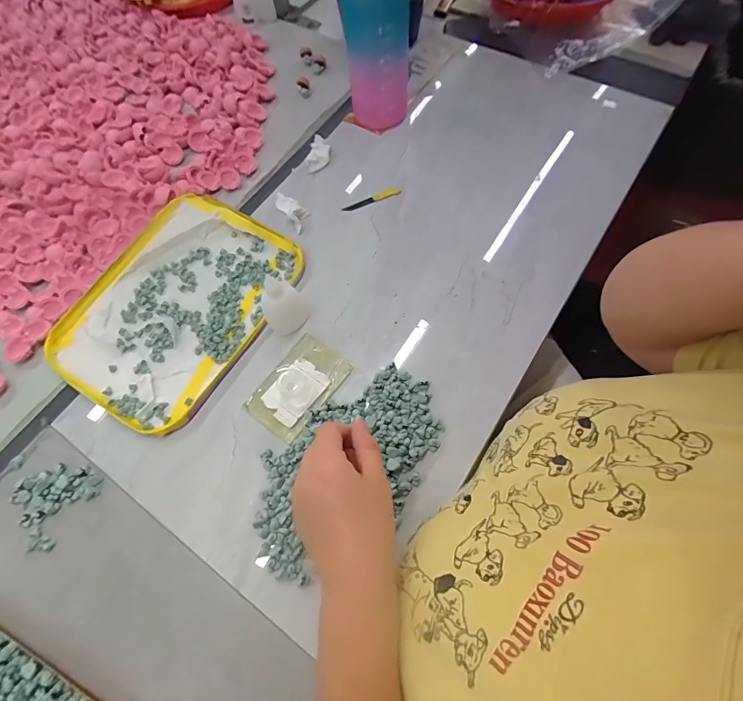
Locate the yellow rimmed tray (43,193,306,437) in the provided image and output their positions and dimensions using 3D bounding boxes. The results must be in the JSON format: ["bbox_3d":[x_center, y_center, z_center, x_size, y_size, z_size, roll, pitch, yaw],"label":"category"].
[{"bbox_3d":[-0.231,-0.060,0.479,0.208,0.017,0.272,30,71,13],"label":"yellow rimmed tray"}]

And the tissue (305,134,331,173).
[{"bbox_3d":[-0.075,-0.276,0.570,0.031,0.013,0.055,2,67,3],"label":"tissue"}]

